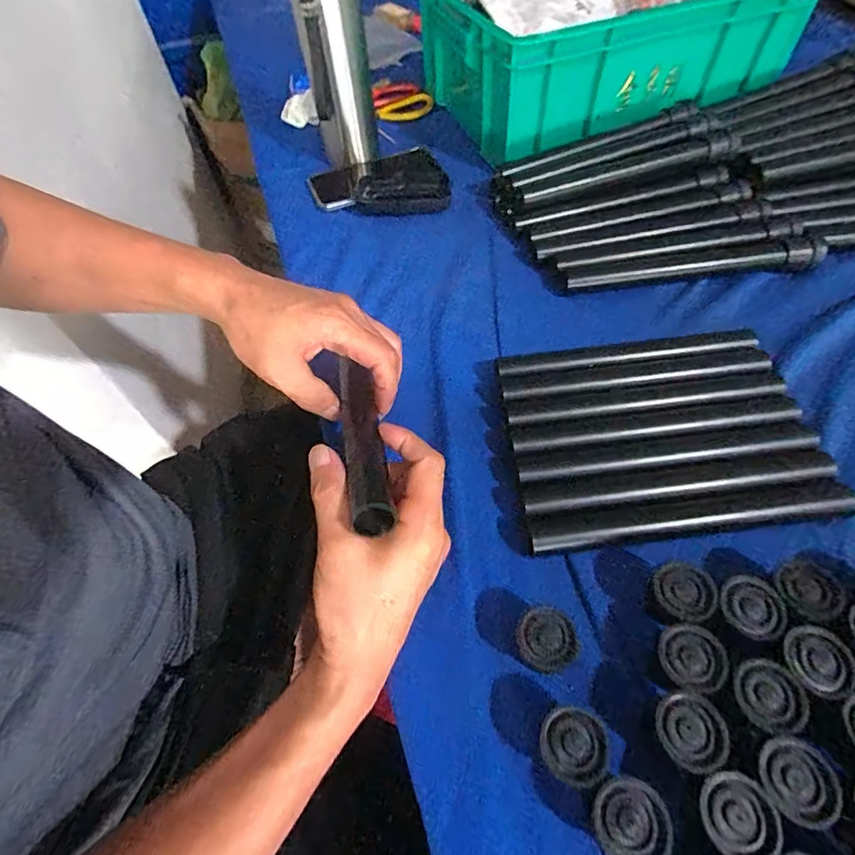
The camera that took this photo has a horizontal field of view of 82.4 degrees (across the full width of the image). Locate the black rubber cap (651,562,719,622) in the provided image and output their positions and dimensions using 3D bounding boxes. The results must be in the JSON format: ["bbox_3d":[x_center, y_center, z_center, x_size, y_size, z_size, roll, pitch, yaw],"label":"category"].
[{"bbox_3d":[0.154,0.104,0.300,0.032,0.028,0.033,-2,55,3],"label":"black rubber cap"}]

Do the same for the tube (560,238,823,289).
[{"bbox_3d":[0.261,-0.159,0.479,0.245,0.021,0.024,-6,55,1],"label":"tube"}]

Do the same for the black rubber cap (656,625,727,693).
[{"bbox_3d":[0.148,0.135,0.281,0.034,0.029,0.034,-2,55,3],"label":"black rubber cap"}]

